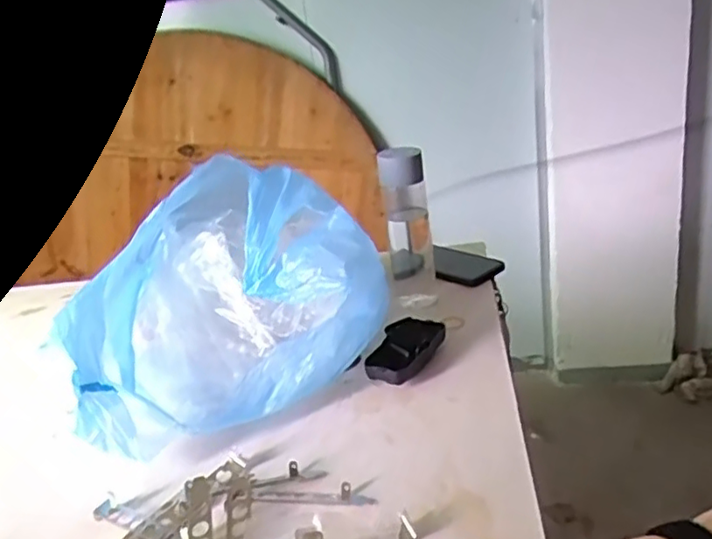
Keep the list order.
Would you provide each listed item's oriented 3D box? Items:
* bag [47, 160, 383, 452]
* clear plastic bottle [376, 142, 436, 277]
[{"bbox_3d":[-0.149,0.020,0.684,0.305,0.203,0.281,-16,22,-18],"label":"bag"},{"bbox_3d":[0.067,-0.052,0.805,0.058,0.212,0.054,-7,21,5],"label":"clear plastic bottle"}]

